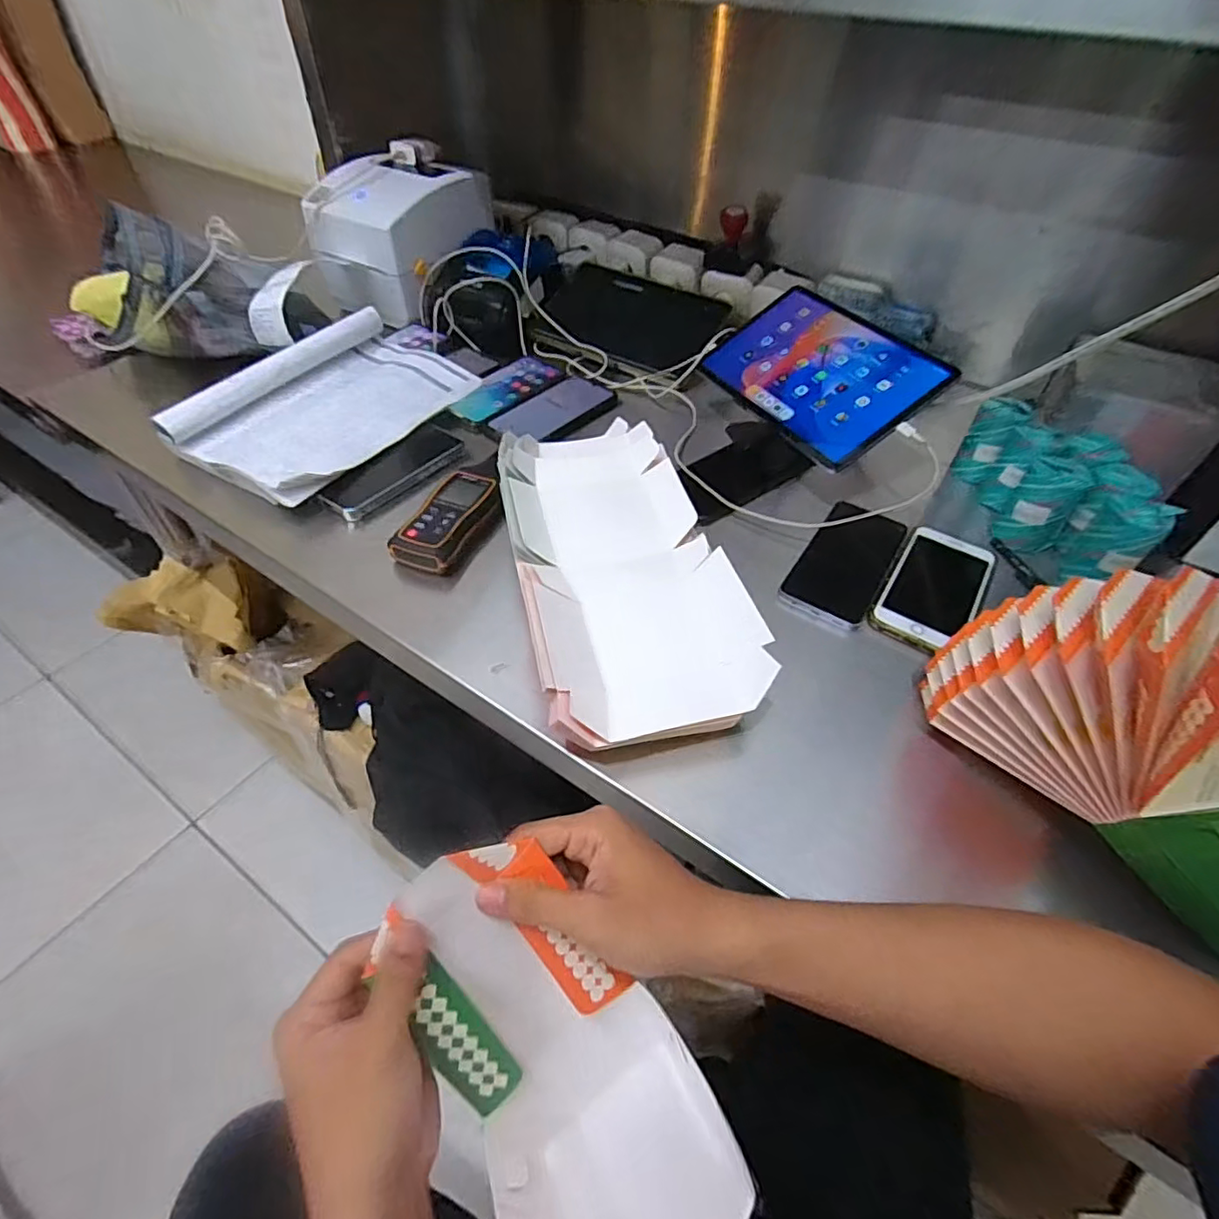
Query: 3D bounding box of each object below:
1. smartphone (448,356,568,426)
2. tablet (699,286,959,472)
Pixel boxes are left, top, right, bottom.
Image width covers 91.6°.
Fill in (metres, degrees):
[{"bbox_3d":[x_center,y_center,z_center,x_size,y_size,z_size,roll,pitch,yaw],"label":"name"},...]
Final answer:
[{"bbox_3d":[-0.133,-0.286,0.765,0.071,0.010,0.175,29,53,22],"label":"smartphone"},{"bbox_3d":[0.232,-0.272,0.668,0.158,0.015,0.246,-38,57,3],"label":"tablet"}]

